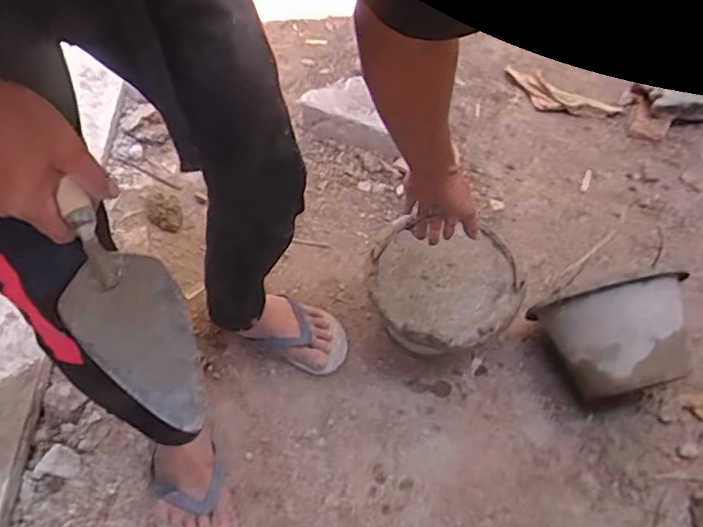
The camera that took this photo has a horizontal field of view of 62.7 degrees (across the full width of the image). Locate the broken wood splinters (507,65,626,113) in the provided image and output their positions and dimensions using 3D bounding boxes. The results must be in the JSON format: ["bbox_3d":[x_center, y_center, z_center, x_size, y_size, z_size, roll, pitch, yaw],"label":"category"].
[{"bbox_3d":[0.526,-0.426,1.479,0.295,0.018,0.111,29,56,17],"label":"broken wood splinters"}]

